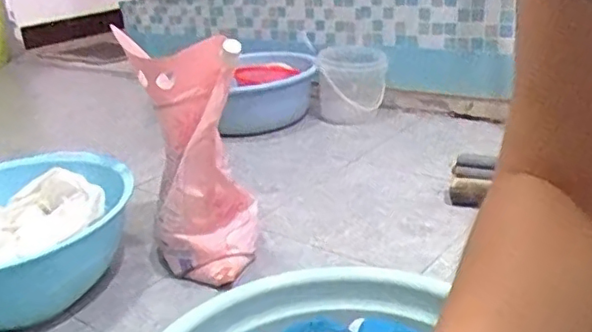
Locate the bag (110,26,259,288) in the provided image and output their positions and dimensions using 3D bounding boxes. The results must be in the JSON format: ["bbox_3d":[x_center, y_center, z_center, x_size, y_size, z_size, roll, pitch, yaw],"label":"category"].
[{"bbox_3d":[-0.131,0.003,0.829,0.141,0.302,0.117,-10,22,-8],"label":"bag"}]

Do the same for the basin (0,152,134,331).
[{"bbox_3d":[-0.413,0.096,0.895,0.334,0.132,0.350,-5,21,2],"label":"basin"}]

